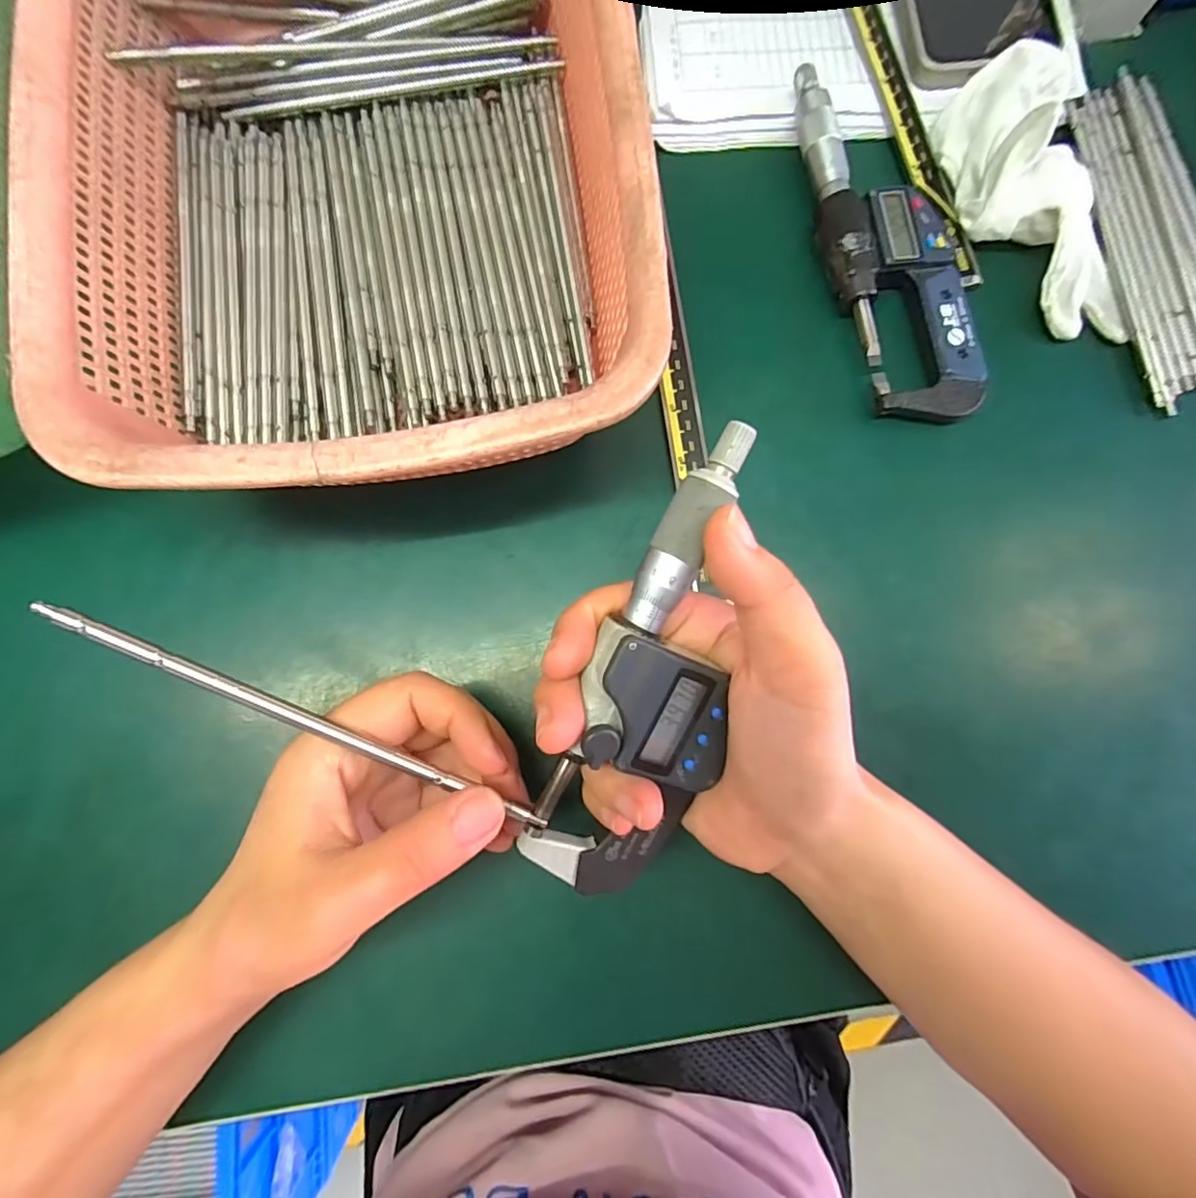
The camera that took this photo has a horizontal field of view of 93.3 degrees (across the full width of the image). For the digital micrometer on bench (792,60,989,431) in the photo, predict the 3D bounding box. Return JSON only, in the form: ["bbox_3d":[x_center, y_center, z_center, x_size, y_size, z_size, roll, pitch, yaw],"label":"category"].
[{"bbox_3d":[0.136,-0.166,0.266,0.062,0.019,0.172,-7,86,-2],"label":"digital micrometer on bench"}]

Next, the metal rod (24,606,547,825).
[{"bbox_3d":[-0.095,0.036,0.176,0.152,0.006,0.005,26,85,-8],"label":"metal rod"}]

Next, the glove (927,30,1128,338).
[{"bbox_3d":[0.207,-0.188,0.259,0.066,0.022,0.138,-15,82,-3],"label":"glove"}]

